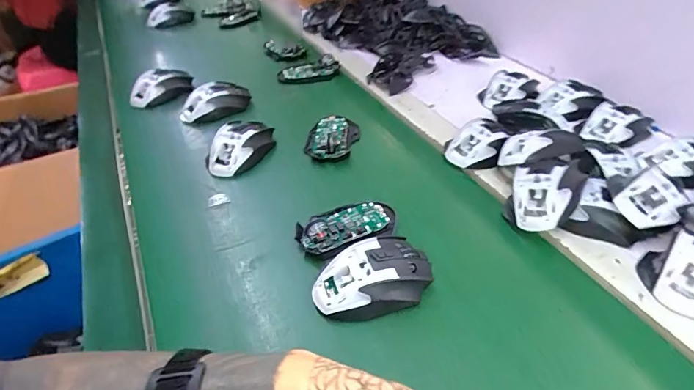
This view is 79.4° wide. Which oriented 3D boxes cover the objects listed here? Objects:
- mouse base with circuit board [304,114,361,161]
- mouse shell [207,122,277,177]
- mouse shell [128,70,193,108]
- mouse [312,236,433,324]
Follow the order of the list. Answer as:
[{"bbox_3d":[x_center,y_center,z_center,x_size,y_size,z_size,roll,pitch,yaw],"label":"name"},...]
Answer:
[{"bbox_3d":[-0.020,-0.088,0.610,0.067,0.026,0.099,8,42,13],"label":"mouse base with circuit board"},{"bbox_3d":[-0.149,-0.067,0.581,0.055,0.043,0.096,15,44,20],"label":"mouse shell"},{"bbox_3d":[-0.321,-0.184,0.721,0.103,0.043,0.056,-21,50,-18],"label":"mouse shell"},{"bbox_3d":[0.025,0.081,0.402,0.111,0.036,0.067,-20,43,-18],"label":"mouse"}]

